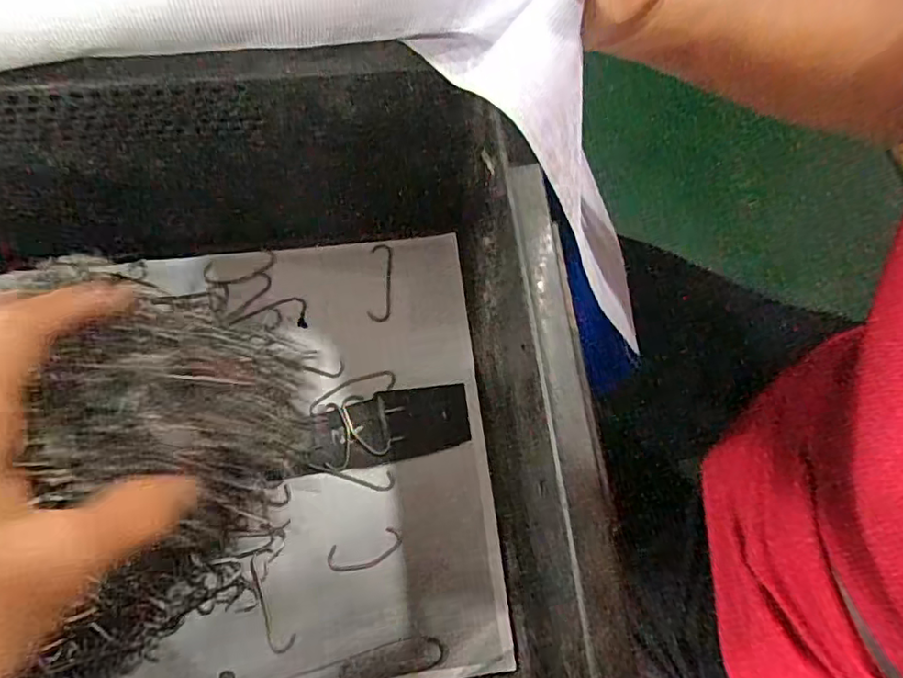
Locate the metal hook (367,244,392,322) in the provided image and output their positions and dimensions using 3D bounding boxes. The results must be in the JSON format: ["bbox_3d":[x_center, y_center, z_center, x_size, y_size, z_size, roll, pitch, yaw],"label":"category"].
[{"bbox_3d":[-0.036,-0.030,0.303,0.012,0.006,0.043,1,71,-5],"label":"metal hook"}]

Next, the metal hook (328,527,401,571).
[{"bbox_3d":[-0.038,0.093,0.260,0.033,0.004,0.013,-15,73,-11],"label":"metal hook"}]

